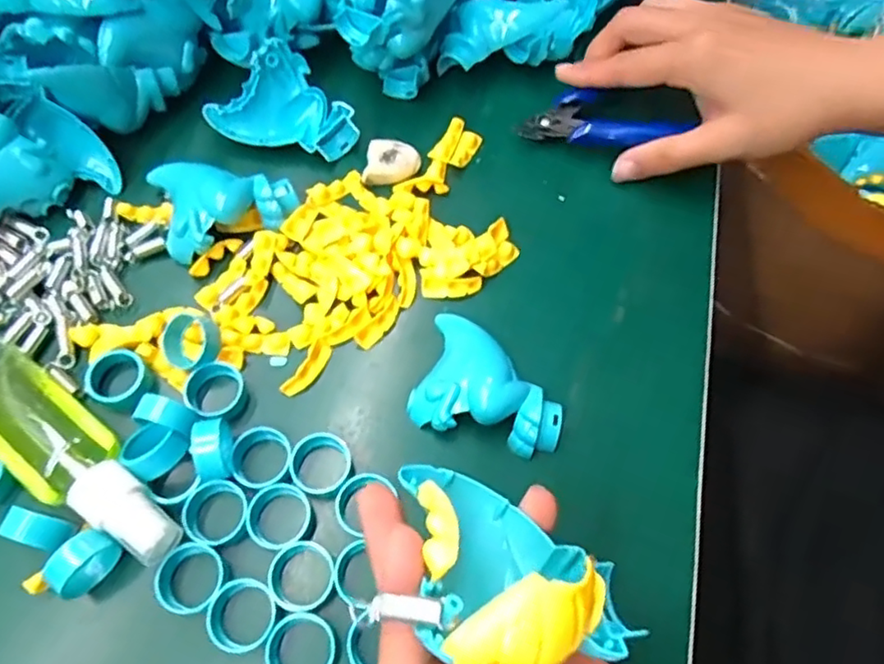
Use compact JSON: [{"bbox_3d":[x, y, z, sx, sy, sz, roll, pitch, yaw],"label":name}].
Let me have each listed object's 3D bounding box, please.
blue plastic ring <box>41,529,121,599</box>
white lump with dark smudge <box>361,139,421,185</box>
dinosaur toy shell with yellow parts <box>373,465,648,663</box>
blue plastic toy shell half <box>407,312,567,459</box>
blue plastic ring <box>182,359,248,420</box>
[{"bbox_3d":[-0.139,0.088,0.238,0.015,0.023,0.024,33,69,14],"label":"blue plastic ring"},{"bbox_3d":[-0.027,-0.092,0.335,0.029,0.010,0.025,5,65,2],"label":"white lump with dark smudge"},{"bbox_3d":[0.017,0.068,0.171,0.073,0.036,0.045,25,67,11],"label":"dinosaur toy shell with yellow parts"},{"bbox_3d":[0.024,0.023,0.281,0.067,0.023,0.057,16,65,7],"label":"blue plastic toy shell half"},{"bbox_3d":[-0.100,0.026,0.274,0.027,0.009,0.025,0,65,-1],"label":"blue plastic ring"}]

